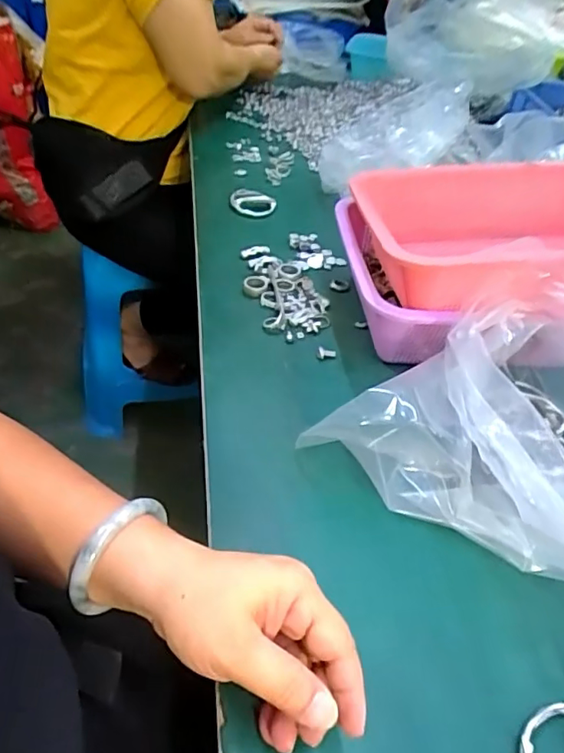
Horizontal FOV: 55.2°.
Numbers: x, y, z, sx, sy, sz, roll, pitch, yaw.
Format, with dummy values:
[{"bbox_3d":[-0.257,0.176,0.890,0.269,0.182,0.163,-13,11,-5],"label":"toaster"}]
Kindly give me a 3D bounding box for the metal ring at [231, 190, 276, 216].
[{"bbox_3d":[-0.040,-0.233,0.722,0.058,0.025,0.027,17,43,10],"label":"metal ring"}]

